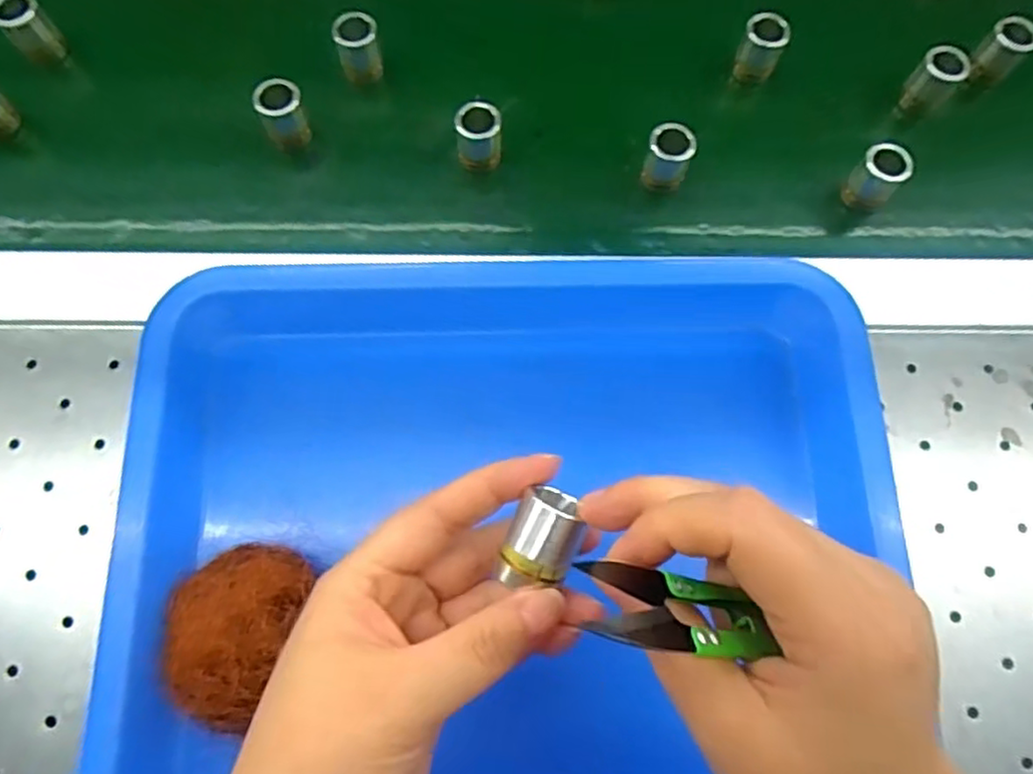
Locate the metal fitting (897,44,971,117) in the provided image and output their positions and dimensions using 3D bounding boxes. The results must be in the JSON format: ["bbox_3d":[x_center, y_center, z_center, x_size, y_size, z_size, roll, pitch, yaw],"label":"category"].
[{"bbox_3d":[0.236,-0.172,0.377,0.019,0.041,0.023,-43,78,-13],"label":"metal fitting"}]

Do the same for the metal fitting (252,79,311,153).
[{"bbox_3d":[-0.125,-0.145,0.359,0.023,0.041,0.019,-31,75,-11],"label":"metal fitting"}]

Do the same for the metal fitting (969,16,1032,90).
[{"bbox_3d":[0.279,-0.190,0.385,0.023,0.045,0.019,40,76,11],"label":"metal fitting"}]

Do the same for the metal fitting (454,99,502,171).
[{"bbox_3d":[-0.020,-0.131,0.350,0.023,0.035,0.021,0,72,-1],"label":"metal fitting"}]

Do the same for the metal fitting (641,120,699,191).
[{"bbox_3d":[0.081,-0.120,0.352,0.023,0.039,0.019,21,73,5],"label":"metal fitting"}]

